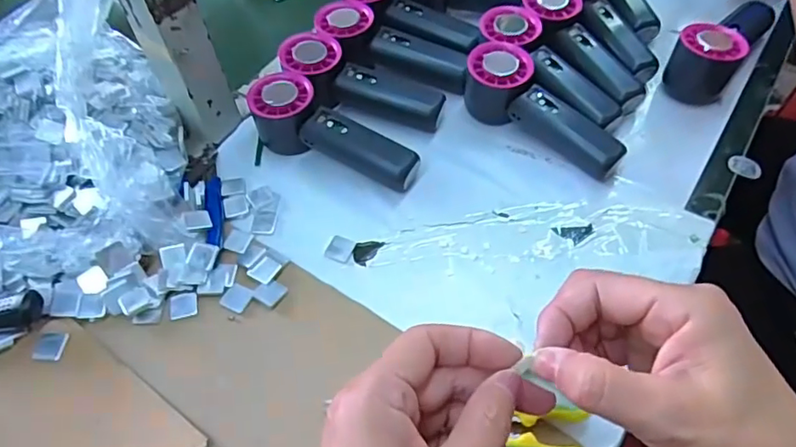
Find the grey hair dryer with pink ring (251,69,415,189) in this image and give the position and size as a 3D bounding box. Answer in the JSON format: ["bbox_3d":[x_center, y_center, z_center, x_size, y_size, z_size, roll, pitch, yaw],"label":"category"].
[{"bbox_3d":[-0.055,-0.080,0.488,0.152,0.053,0.049,22,59,17],"label":"grey hair dryer with pink ring"}]

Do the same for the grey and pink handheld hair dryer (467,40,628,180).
[{"bbox_3d":[0.129,-0.101,0.494,0.155,0.056,0.052,34,63,23],"label":"grey and pink handheld hair dryer"}]

